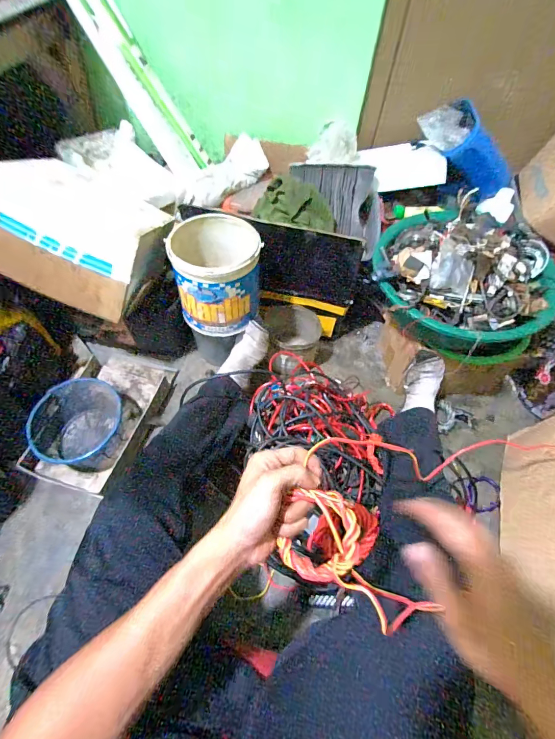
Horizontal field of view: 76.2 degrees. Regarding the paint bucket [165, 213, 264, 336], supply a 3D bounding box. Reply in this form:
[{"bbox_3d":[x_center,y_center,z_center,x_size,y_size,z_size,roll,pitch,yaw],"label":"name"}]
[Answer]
[{"bbox_3d":[-0.131,-0.205,0.774,0.178,0.179,0.183,-8,58,-10],"label":"paint bucket"}]

